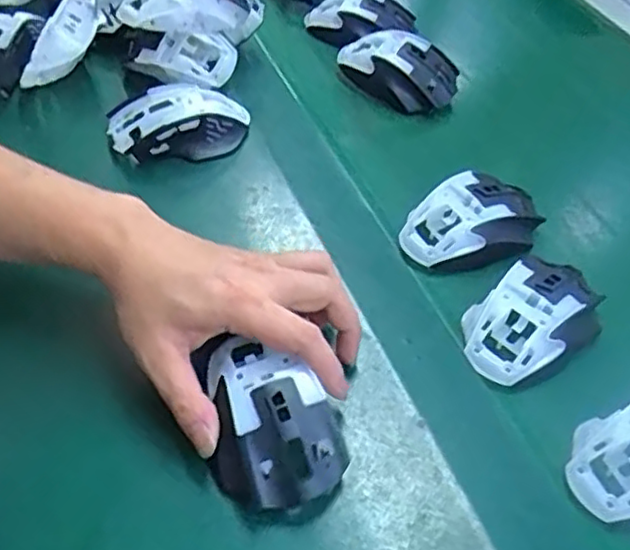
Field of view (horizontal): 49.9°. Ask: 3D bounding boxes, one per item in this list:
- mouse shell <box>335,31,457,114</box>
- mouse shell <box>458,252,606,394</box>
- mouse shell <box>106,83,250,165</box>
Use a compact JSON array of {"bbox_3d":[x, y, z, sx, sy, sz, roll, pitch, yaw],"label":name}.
[{"bbox_3d":[0.078,-0.199,0.654,0.120,0.040,0.084,31,52,21],"label":"mouse shell"},{"bbox_3d":[0.149,0.028,0.455,0.105,0.034,0.069,-32,58,-29],"label":"mouse shell"},{"bbox_3d":[-0.113,-0.127,0.567,0.117,0.040,0.064,-8,50,-12],"label":"mouse shell"}]

